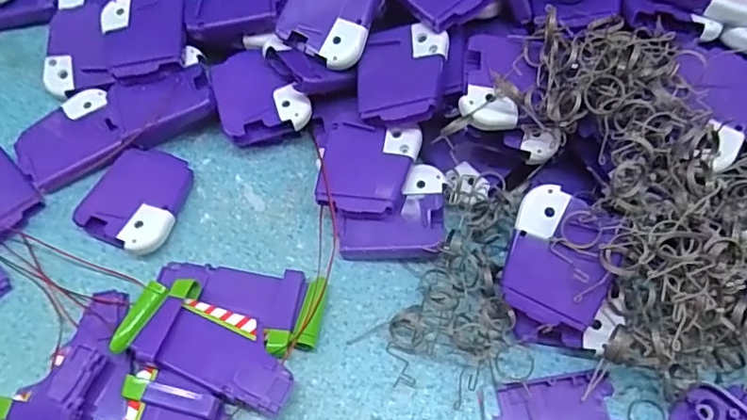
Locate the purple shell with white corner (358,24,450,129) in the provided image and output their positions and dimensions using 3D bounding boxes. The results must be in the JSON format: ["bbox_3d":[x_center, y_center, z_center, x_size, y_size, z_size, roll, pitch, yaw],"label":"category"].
[{"bbox_3d":[0.017,-0.075,0.326,0.049,0.015,0.059,1,70,18],"label":"purple shell with white corner"}]

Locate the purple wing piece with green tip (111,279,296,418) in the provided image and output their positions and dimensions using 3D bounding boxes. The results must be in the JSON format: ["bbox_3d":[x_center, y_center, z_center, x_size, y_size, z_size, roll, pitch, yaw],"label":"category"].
[{"bbox_3d":[-0.078,0.067,0.283,0.087,0.019,0.042,19,63,9],"label":"purple wing piece with green tip"}]

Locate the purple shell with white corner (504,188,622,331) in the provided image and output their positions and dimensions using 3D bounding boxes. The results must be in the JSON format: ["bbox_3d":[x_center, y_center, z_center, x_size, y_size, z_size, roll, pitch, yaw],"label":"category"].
[{"bbox_3d":[0.091,0.022,0.275,0.049,0.006,0.061,13,87,21],"label":"purple shell with white corner"}]

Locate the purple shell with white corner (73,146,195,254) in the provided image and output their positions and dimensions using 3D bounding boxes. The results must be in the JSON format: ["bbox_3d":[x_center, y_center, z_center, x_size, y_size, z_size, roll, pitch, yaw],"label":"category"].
[{"bbox_3d":[-0.133,-0.007,0.326,0.051,0.016,0.061,20,64,10],"label":"purple shell with white corner"}]

